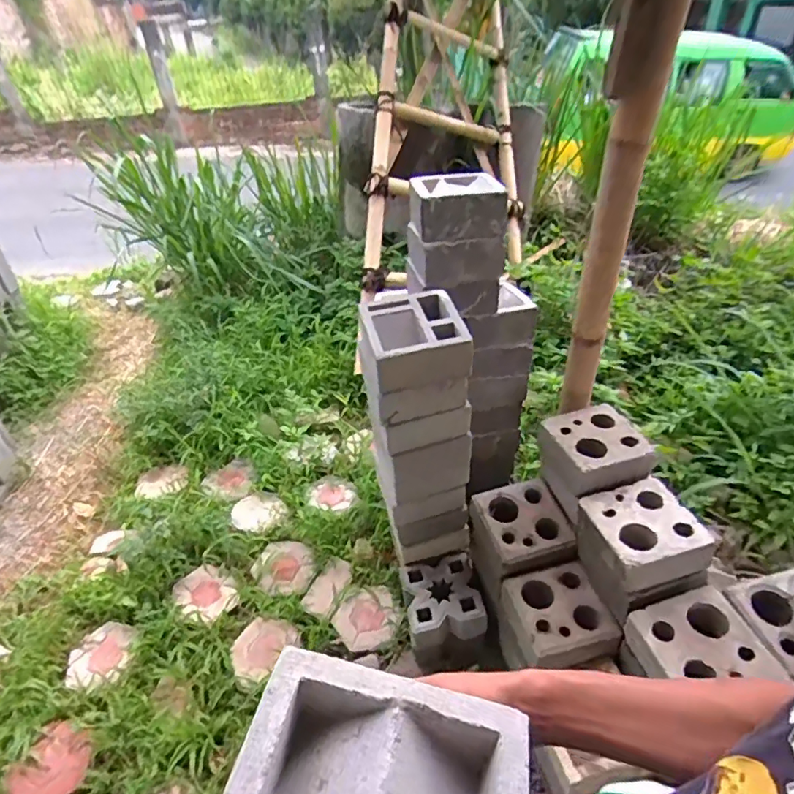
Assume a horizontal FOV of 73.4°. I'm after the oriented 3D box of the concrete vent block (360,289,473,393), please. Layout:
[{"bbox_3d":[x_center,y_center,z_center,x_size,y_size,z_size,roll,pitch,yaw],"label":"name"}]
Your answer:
[{"bbox_3d":[0.031,-0.129,1.161,0.211,0.114,0.199,-10,41,-7],"label":"concrete vent block"}]

